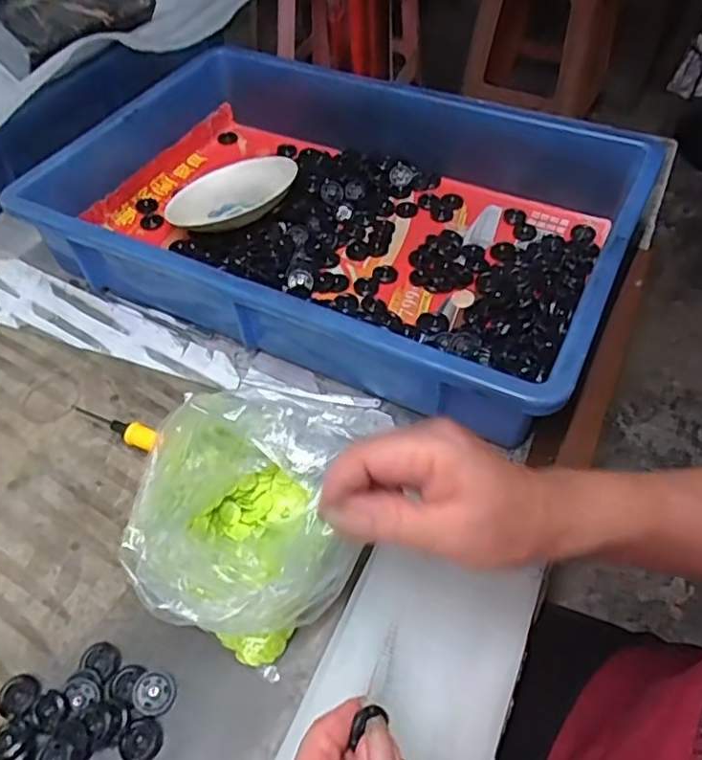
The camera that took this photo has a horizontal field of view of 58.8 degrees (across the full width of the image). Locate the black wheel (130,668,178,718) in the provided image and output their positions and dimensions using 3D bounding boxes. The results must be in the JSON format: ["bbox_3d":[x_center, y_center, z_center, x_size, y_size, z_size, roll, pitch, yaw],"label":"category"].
[{"bbox_3d":[-0.100,0.158,0.316,0.021,0.007,0.020,0,51,0],"label":"black wheel"}]

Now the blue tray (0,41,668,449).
[{"bbox_3d":[-0.012,-0.143,0.508,0.438,0.080,0.296,22,54,17],"label":"blue tray"}]

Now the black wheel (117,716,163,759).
[{"bbox_3d":[-0.102,0.176,0.303,0.018,0.004,0.020,20,54,16],"label":"black wheel"}]

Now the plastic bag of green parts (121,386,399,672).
[{"bbox_3d":[-0.051,0.071,0.348,0.116,0.063,0.143,6,51,5],"label":"plastic bag of green parts"}]

